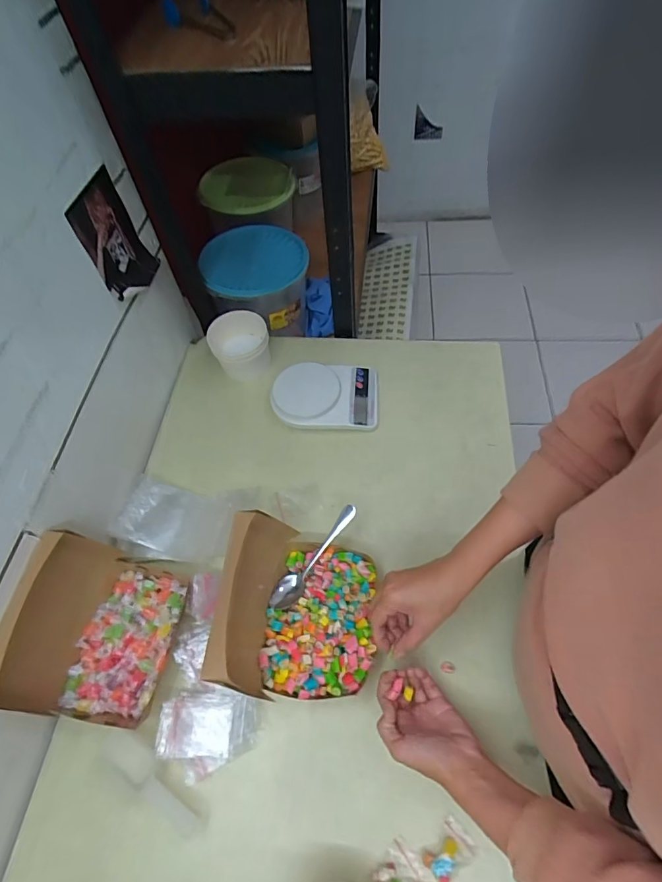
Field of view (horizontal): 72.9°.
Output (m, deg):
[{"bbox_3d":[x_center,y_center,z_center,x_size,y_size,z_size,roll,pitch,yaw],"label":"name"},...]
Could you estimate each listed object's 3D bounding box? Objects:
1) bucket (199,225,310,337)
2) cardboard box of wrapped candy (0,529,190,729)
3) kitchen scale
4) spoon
[{"bbox_3d":[-0.146,-0.312,0.901,0.190,0.161,0.203,-2,61,3],"label":"bucket"},{"bbox_3d":[-0.286,0.225,0.541,0.160,0.137,0.196,4,61,7],"label":"cardboard box of wrapped candy"},{"bbox_3d":[-0.009,-0.080,0.770,0.177,0.032,0.125,0,61,4],"label":"kitchen scale"},{"bbox_3d":[-0.024,0.154,0.600,0.030,0.037,0.162,31,66,21],"label":"spoon"}]

